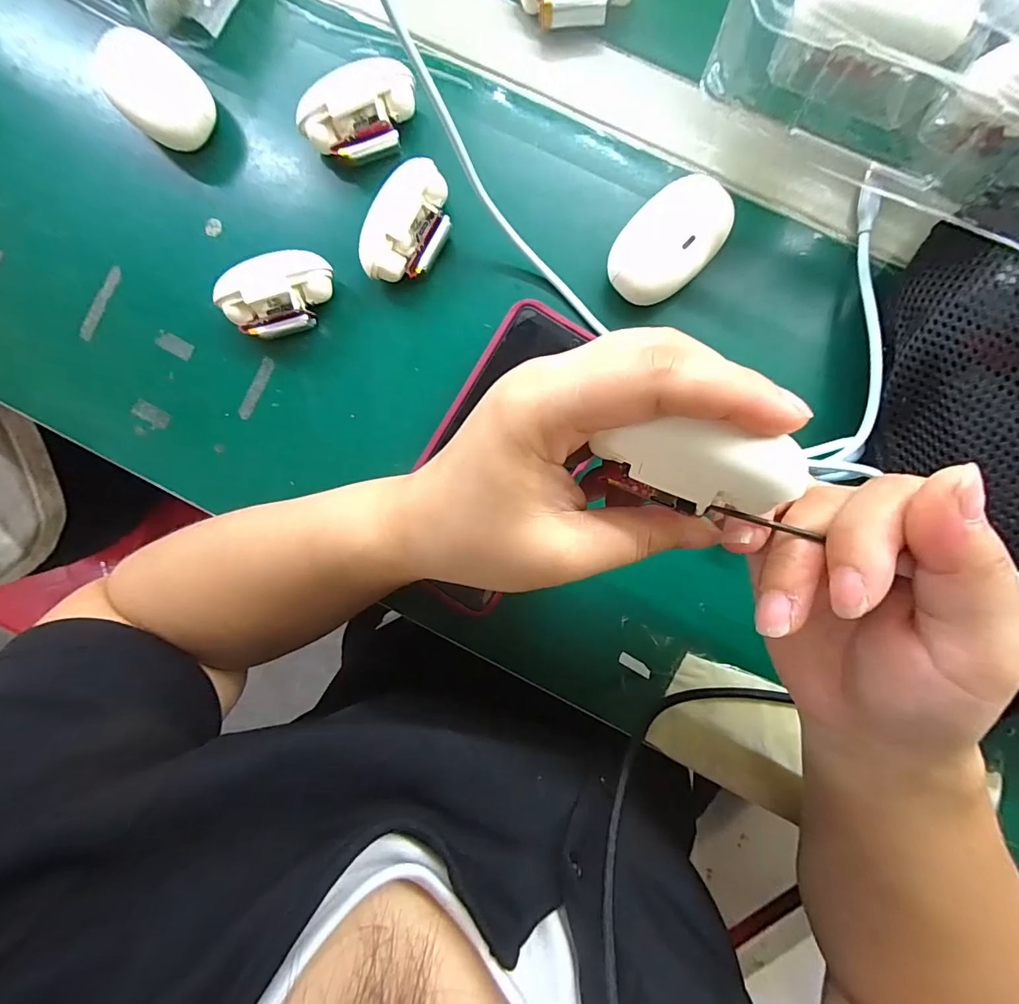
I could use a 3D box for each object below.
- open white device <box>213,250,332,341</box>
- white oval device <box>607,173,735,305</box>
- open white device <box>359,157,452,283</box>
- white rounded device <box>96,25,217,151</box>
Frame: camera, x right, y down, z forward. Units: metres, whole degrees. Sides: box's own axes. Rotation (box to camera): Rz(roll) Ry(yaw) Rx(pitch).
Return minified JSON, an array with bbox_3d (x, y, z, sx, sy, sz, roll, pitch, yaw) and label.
[{"bbox_3d":[-0.129,-0.115,0.264,0.061,0.030,0.035,-19,91,5],"label":"open white device"},{"bbox_3d":[0.083,-0.136,0.246,0.065,0.025,0.043,-43,89,5],"label":"white oval device"},{"bbox_3d":[-0.054,-0.151,0.257,0.037,0.028,0.065,34,94,2],"label":"open white device"},{"bbox_3d":[-0.191,-0.223,0.256,0.046,0.037,0.041,42,95,1],"label":"white rounded device"}]

